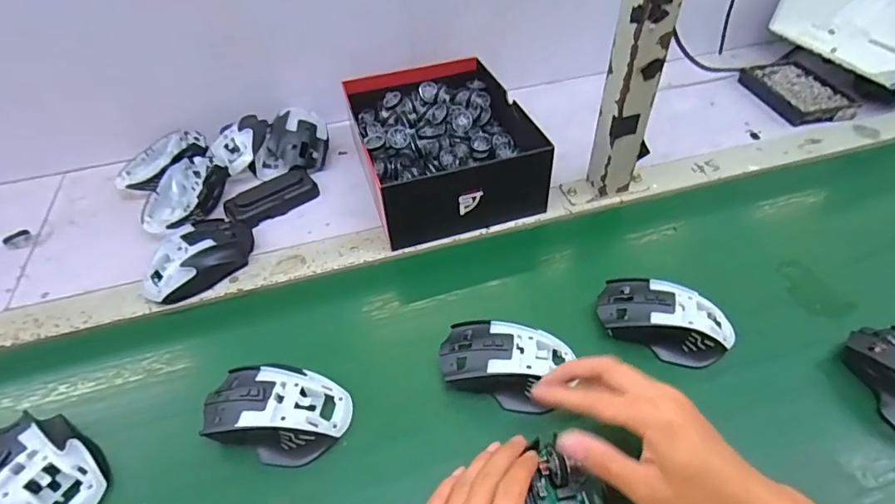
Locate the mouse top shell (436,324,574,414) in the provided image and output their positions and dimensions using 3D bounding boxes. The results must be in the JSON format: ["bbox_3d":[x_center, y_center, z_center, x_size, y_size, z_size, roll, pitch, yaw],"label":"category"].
[{"bbox_3d":[0.048,0.092,0.410,0.111,0.031,0.067,8,47,11],"label":"mouse top shell"}]

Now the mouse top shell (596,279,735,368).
[{"bbox_3d":[0.196,0.059,0.439,0.117,0.036,0.065,16,49,18],"label":"mouse top shell"}]

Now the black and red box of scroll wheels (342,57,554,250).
[{"bbox_3d":[-0.004,-0.129,0.597,0.199,0.085,0.252,-13,47,-9],"label":"black and red box of scroll wheels"}]

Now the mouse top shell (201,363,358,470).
[{"bbox_3d":[-0.139,0.125,0.392,0.117,0.034,0.072,7,47,10],"label":"mouse top shell"}]

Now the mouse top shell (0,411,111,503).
[{"bbox_3d":[-0.312,0.163,0.366,0.109,0.035,0.075,28,54,27],"label":"mouse top shell"}]

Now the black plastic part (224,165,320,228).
[{"bbox_3d":[-0.210,-0.066,0.591,0.107,0.026,0.047,-34,53,-26],"label":"black plastic part"}]

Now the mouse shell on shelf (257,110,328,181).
[{"bbox_3d":[-0.203,-0.143,0.641,0.089,0.053,0.080,1,46,4],"label":"mouse shell on shelf"}]

